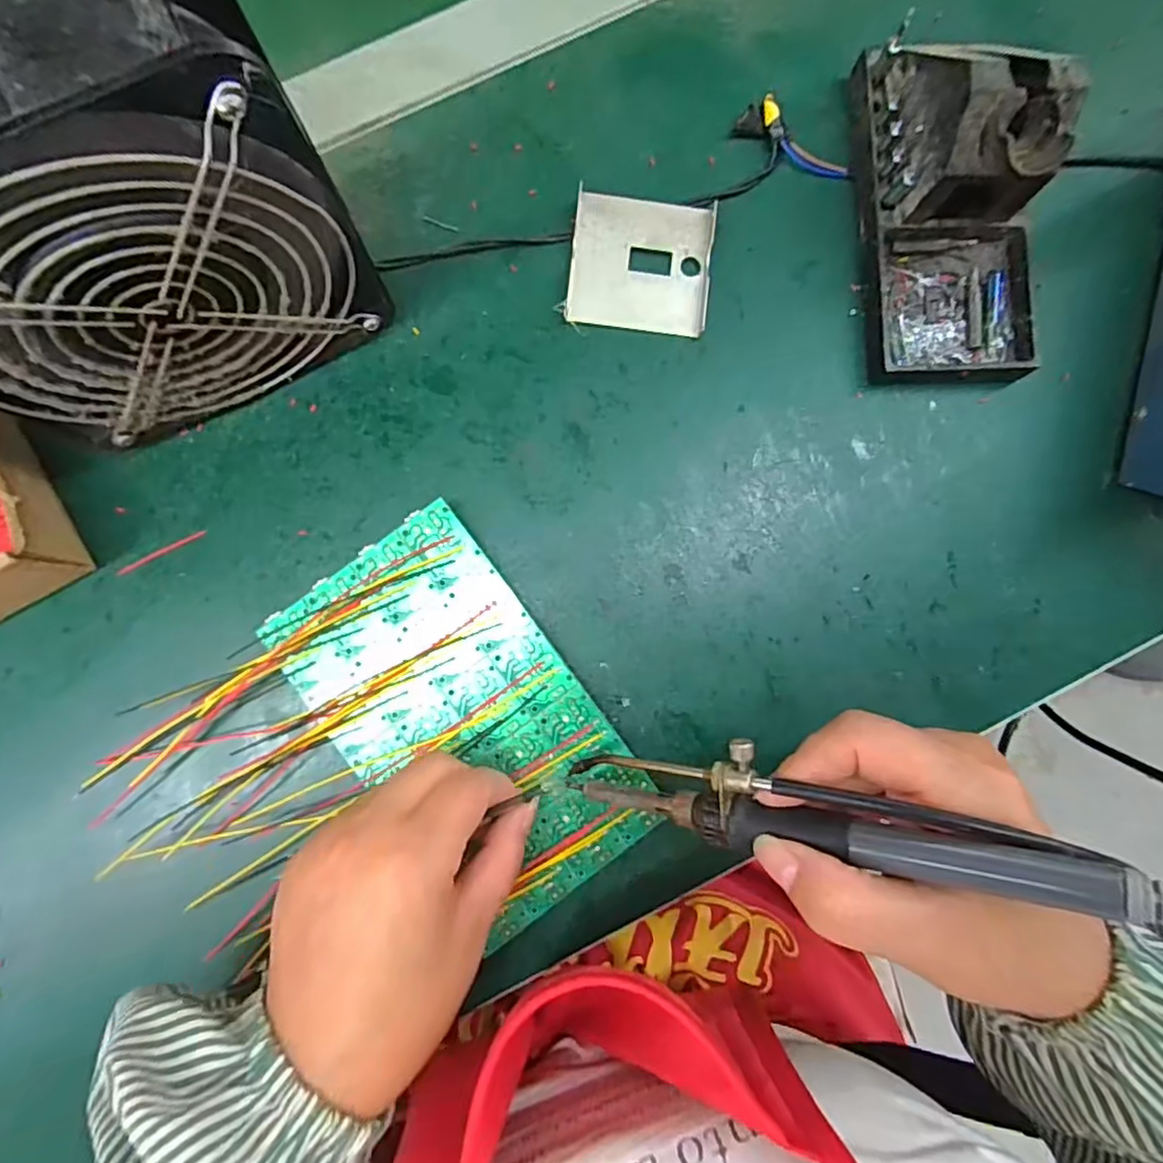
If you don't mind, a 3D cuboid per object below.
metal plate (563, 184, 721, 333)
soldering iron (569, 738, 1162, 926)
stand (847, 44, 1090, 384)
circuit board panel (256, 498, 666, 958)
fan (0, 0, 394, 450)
[{"bbox_3d":[0.030,-0.157,0.312,0.068,0.009,0.065,6,86,-1],"label":"metal plate"},{"bbox_3d":[0.081,0.074,0.205,0.201,0.023,0.033,0,85,36],"label":"soldering iron"},{"bbox_3d":[0.179,-0.182,0.287,0.078,0.071,0.161,-3,86,-2],"label":"stand"},{"bbox_3d":[-0.052,0.063,0.282,0.101,0.005,0.174,-37,88,-3],"label":"circuit board panel"},{"bbox_3d":[-0.163,-0.122,0.232,0.146,0.152,0.059,-27,87,-3],"label":"fan"}]

